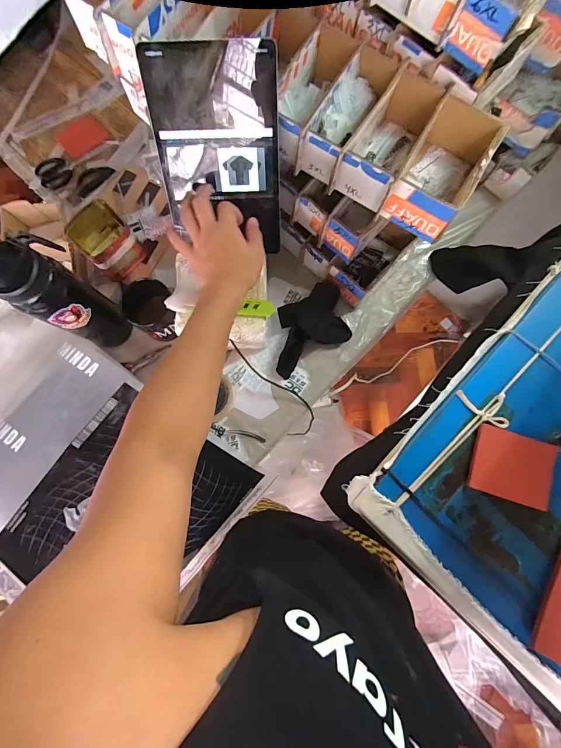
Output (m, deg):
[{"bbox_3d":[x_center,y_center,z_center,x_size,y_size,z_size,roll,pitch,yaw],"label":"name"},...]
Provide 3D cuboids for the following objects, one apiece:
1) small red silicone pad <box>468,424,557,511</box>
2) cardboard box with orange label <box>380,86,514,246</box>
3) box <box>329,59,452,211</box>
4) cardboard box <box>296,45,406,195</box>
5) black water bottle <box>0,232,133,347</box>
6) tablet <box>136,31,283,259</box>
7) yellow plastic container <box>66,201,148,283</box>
[{"bbox_3d":[0.274,0.109,0.405,0.092,0.012,0.076,18,79,3],"label":"small red silicone pad"},{"bbox_3d":[0.222,-0.280,0.473,0.094,0.070,0.167,30,80,5],"label":"cardboard box with orange label"},{"bbox_3d":[0.150,-0.327,0.478,0.083,0.070,0.189,29,80,5],"label":"box"},{"bbox_3d":[0.095,-0.367,0.486,0.070,0.068,0.196,31,80,6],"label":"cardboard box"},{"bbox_3d":[-0.288,-0.102,0.468,0.069,0.211,0.083,34,80,6],"label":"black water bottle"},{"bbox_3d":[-0.083,-0.295,0.470,0.163,0.232,0.008,-2,40,-2],"label":"tablet"},{"bbox_3d":[-0.310,-0.236,0.617,0.096,0.082,0.088,41,81,7],"label":"yellow plastic container"}]

